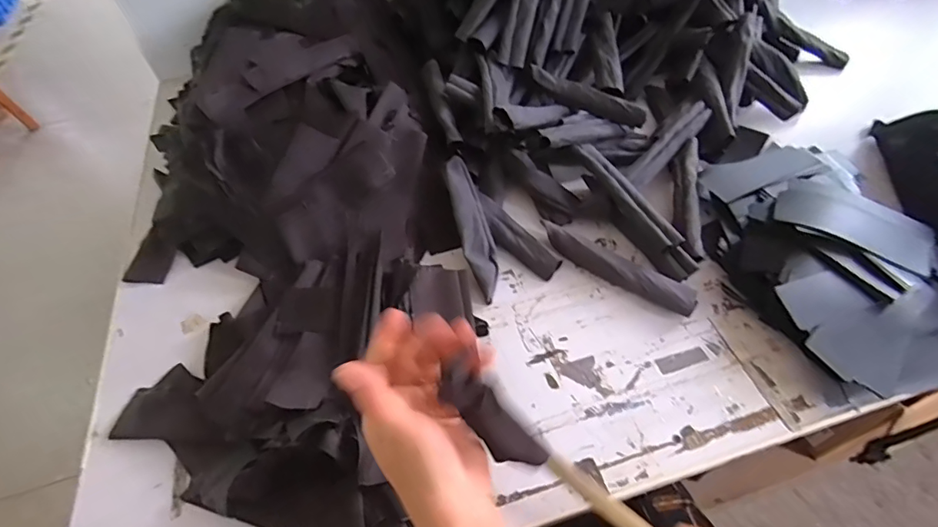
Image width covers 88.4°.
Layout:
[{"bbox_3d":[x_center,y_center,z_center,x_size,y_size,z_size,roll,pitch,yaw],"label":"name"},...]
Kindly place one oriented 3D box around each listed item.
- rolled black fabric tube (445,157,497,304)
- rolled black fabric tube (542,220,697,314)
[{"bbox_3d":[0.006,-0.043,0.565,0.037,0.019,0.177,-12,72,-6],"label":"rolled black fabric tube"},{"bbox_3d":[0.160,0.004,0.532,0.175,0.029,0.030,29,59,24],"label":"rolled black fabric tube"}]

